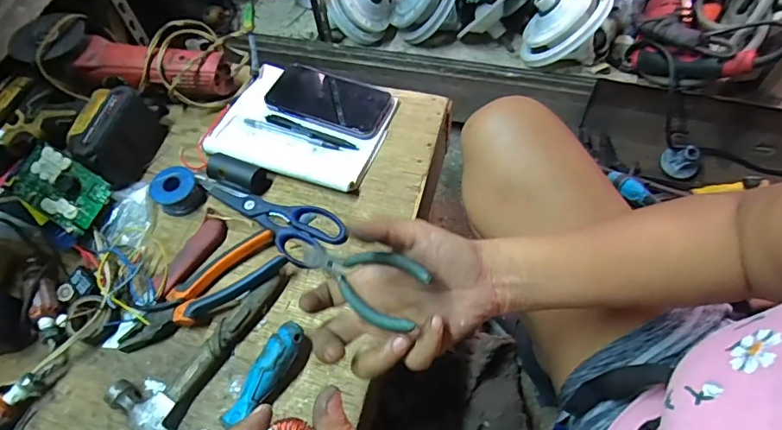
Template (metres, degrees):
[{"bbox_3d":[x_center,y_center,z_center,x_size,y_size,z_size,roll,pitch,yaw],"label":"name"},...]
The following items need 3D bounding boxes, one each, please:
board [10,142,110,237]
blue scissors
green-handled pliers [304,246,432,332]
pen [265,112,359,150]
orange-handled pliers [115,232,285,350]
[{"bbox_3d":[-0.385,-0.031,0.569,0.104,0.015,0.071,32,86,3],"label":"board"},{"bbox_3d":[-0.146,-0.009,0.590,0.195,0.013,0.072,32,67,20],"label":"blue scissors"},{"bbox_3d":[-0.023,0.042,0.349,0.106,0.015,0.040,17,60,37],"label":"green-handled pliers"},{"bbox_3d":[-0.105,-0.109,0.638,0.136,0.007,0.014,22,64,16],"label":"pen"},{"bbox_3d":[-0.208,0.078,0.532,0.186,0.022,0.071,-28,62,-12],"label":"orange-handled pliers"}]

